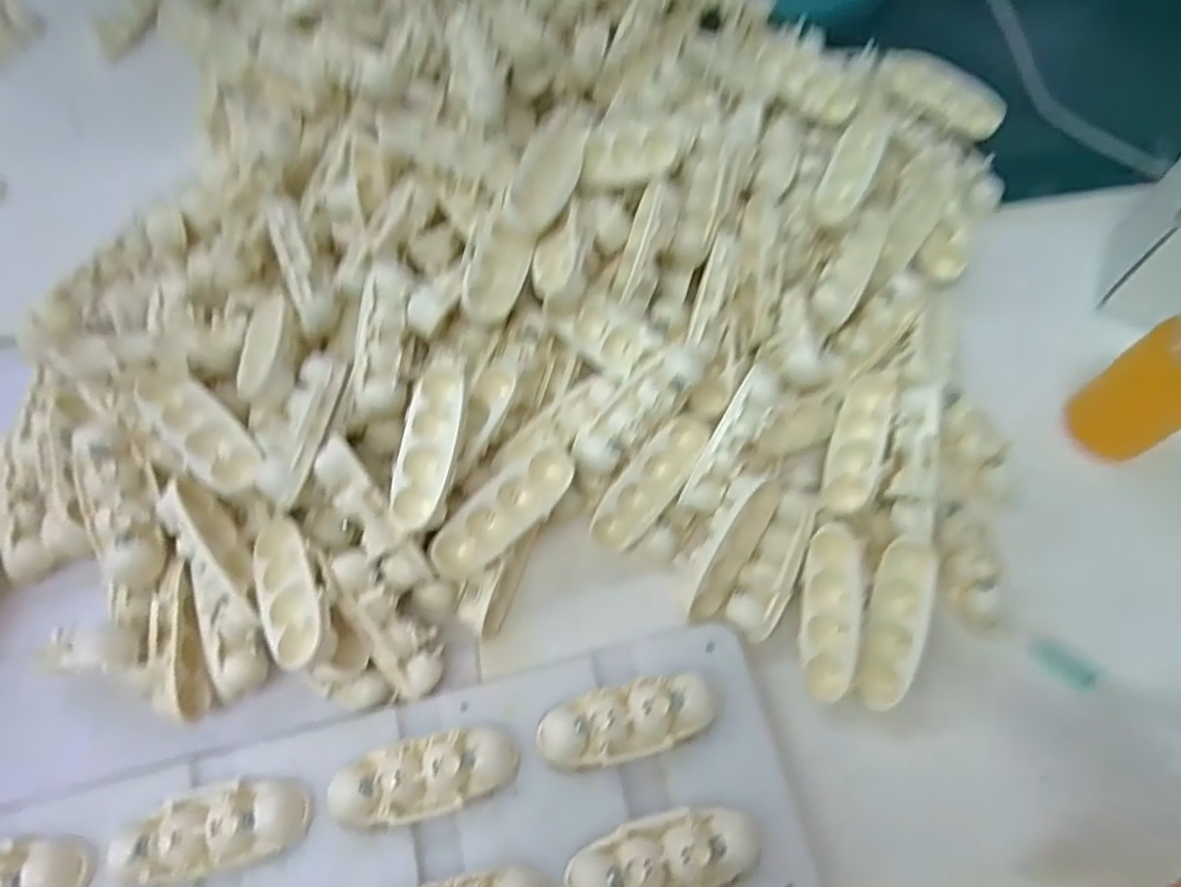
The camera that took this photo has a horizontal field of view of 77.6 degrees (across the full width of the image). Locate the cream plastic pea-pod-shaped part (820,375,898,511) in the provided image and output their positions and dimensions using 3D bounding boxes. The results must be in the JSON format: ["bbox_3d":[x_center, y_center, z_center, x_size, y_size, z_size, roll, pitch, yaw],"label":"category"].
[{"bbox_3d":[0.114,-0.003,0.311,0.019,0.013,0.066,17,68,9],"label":"cream plastic pea-pod-shaped part"}]

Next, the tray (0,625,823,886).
[{"bbox_3d":[-0.084,0.148,0.247,0.312,0.035,0.103,-14,67,-5],"label":"tray"}]

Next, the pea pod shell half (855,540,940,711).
[{"bbox_3d":[0.117,0.068,0.281,0.018,0.015,0.064,16,80,8],"label":"pea pod shell half"}]

